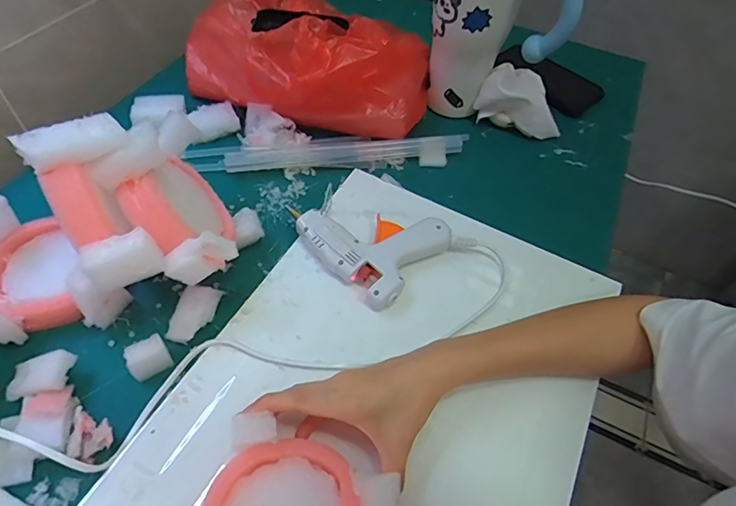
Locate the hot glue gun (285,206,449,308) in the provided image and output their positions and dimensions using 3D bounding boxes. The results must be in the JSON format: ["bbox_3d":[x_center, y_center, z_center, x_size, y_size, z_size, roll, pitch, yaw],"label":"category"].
[{"bbox_3d":[0.000,-0.018,0.461,0.130,0.031,0.106,37,58,21],"label":"hot glue gun"}]

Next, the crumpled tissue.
[{"bbox_3d":[0.190,-0.186,0.584,0.108,0.064,0.045,14,52,5],"label":"crumpled tissue"}]

